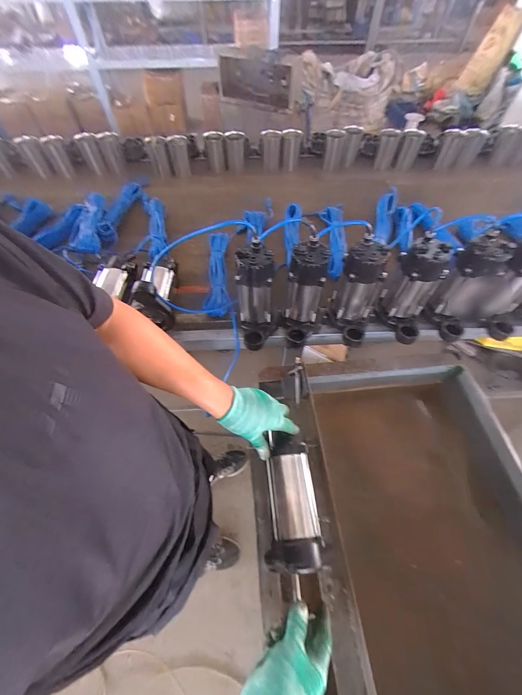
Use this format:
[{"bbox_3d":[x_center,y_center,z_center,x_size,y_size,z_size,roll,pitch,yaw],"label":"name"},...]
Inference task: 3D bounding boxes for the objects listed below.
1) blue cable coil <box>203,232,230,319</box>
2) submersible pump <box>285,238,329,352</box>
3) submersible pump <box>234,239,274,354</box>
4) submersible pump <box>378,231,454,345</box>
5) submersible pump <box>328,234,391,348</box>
[{"bbox_3d":[-0.135,-0.238,0.879,0.077,0.062,0.340,-2,57,-2],"label":"blue cable coil"},{"bbox_3d":[0.113,-0.119,0.705,0.099,0.250,0.159,5,57,3],"label":"submersible pump"},{"bbox_3d":[-0.012,-0.117,0.700,0.092,0.243,0.163,3,57,2],"label":"submersible pump"},{"bbox_3d":[0.389,-0.137,0.704,0.109,0.225,0.144,15,58,9],"label":"submersible pump"},{"bbox_3d":[0.245,-0.129,0.702,0.109,0.231,0.148,14,58,8],"label":"submersible pump"}]

